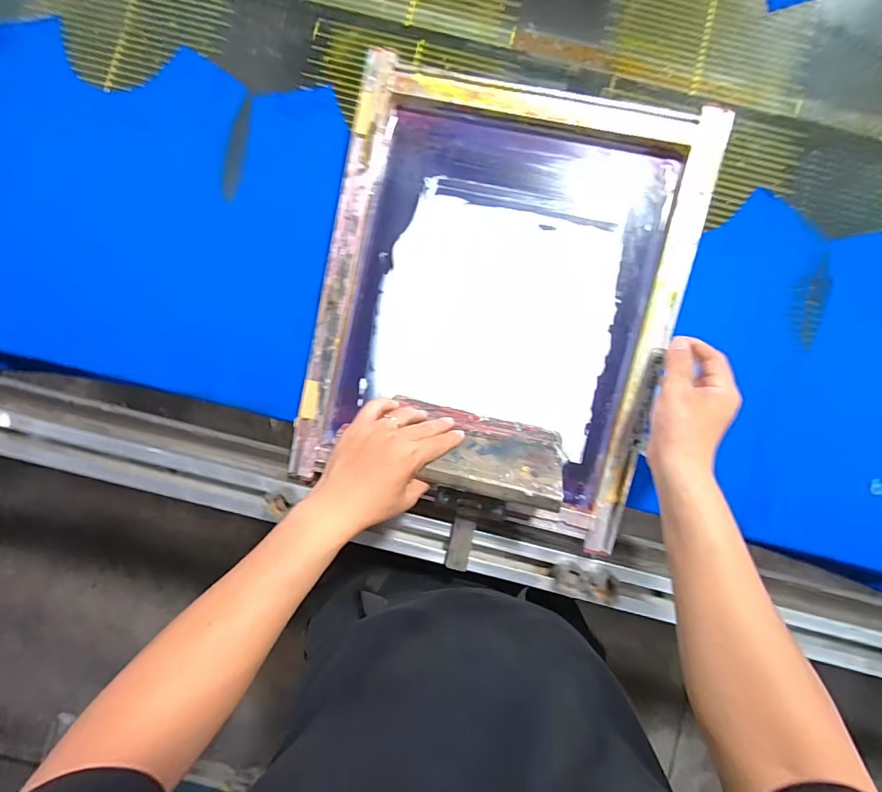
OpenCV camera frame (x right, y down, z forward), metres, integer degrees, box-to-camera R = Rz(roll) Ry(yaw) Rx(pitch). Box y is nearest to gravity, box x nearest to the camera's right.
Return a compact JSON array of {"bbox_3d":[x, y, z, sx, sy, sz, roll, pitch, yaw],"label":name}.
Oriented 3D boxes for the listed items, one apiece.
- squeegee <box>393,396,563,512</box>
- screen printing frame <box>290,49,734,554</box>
[{"bbox_3d":[0.039,0.057,0.489,0.184,0.120,0.016,12,122,5],"label":"squeegee"},{"bbox_3d":[0.061,-0.105,0.533,0.395,0.048,0.471,13,96,5],"label":"screen printing frame"}]

